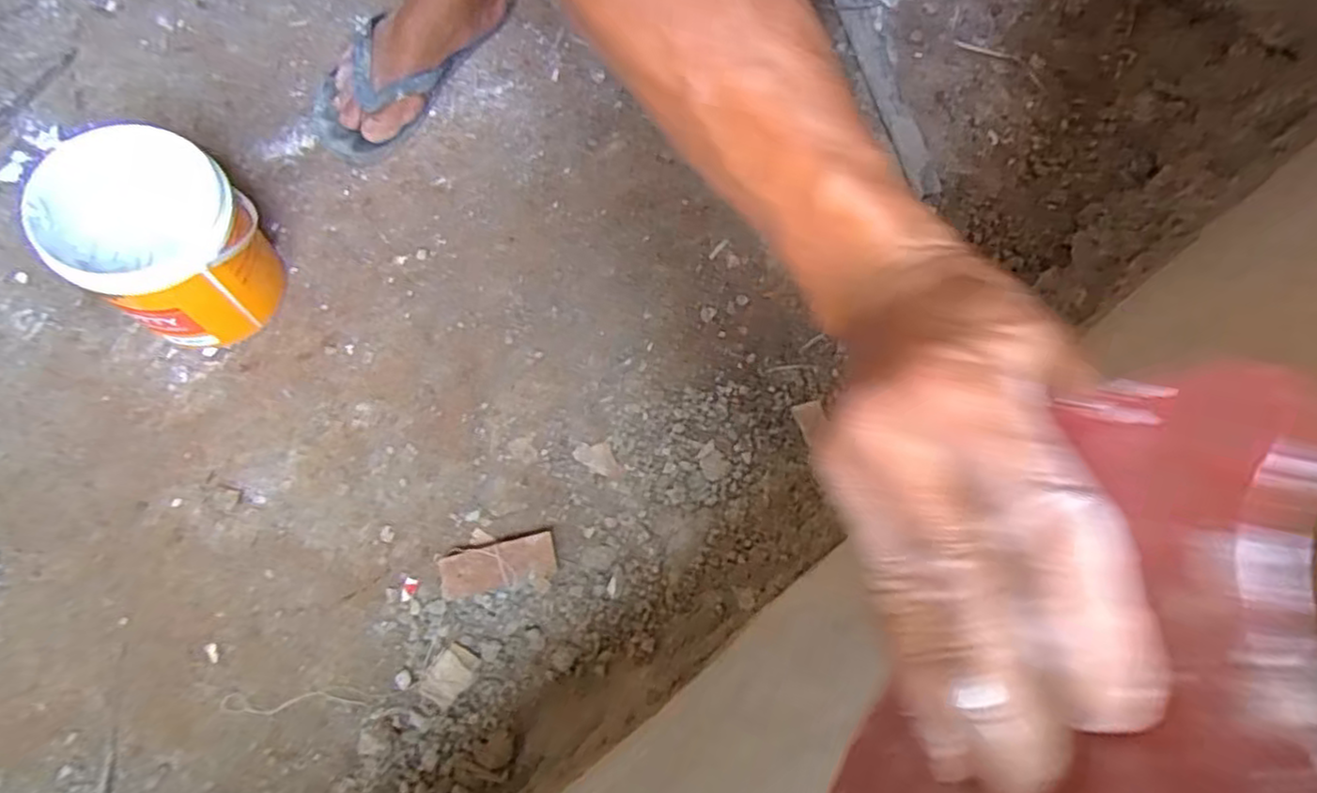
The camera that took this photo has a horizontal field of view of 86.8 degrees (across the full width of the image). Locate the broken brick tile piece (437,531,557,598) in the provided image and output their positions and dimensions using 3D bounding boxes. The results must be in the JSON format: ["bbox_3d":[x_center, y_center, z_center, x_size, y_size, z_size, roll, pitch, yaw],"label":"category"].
[{"bbox_3d":[-0.157,0.167,0.689,0.111,0.029,0.041,-13,79,-4],"label":"broken brick tile piece"}]

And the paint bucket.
[{"bbox_3d":[-0.468,-0.150,0.677,0.154,0.178,0.166,0,78,-1],"label":"paint bucket"}]

